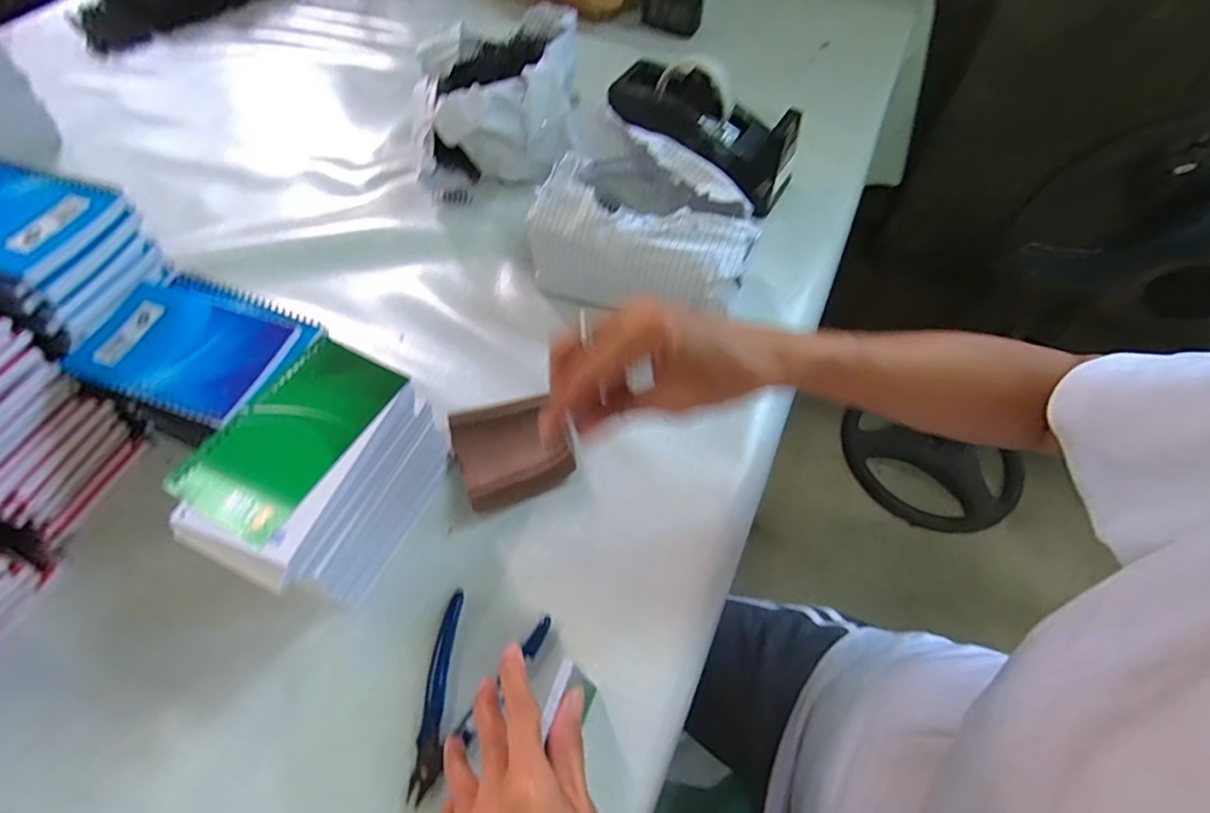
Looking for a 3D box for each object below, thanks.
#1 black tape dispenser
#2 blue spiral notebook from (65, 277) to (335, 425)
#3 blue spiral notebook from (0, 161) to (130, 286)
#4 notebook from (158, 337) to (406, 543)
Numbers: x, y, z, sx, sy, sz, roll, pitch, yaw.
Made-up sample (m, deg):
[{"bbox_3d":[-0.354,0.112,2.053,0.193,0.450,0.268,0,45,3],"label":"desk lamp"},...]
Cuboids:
[{"bbox_3d":[0.109,-0.302,0.573,0.210,0.075,0.087,35,63,4],"label":"black tape dispenser"},{"bbox_3d":[-0.277,-0.042,0.372,0.137,0.008,0.097,20,60,12],"label":"blue spiral notebook"},{"bbox_3d":[-0.391,-0.123,0.356,0.125,0.015,0.082,14,59,9],"label":"blue spiral notebook"},{"bbox_3d":[-0.193,0.014,0.341,0.076,0.004,0.128,24,61,14],"label":"notebook"}]

